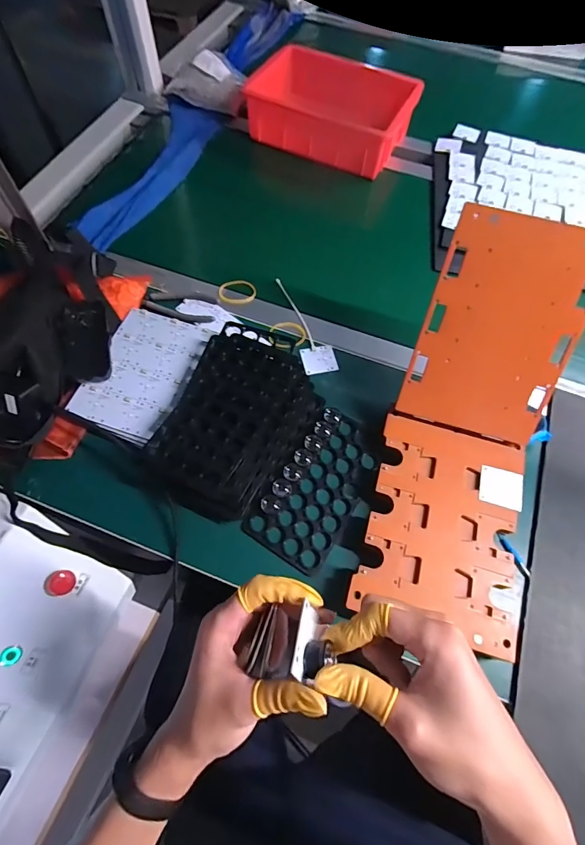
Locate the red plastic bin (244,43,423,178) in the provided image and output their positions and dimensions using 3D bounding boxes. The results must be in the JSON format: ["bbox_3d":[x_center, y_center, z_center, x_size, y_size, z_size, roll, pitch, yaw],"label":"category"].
[{"bbox_3d":[0.076,-0.607,0.786,0.291,0.092,0.200,23,64,12],"label":"red plastic bin"}]

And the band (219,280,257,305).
[{"bbox_3d":[-0.087,-0.208,0.645,0.058,0.009,0.051,-13,62,-6],"label":"band"}]

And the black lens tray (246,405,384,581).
[{"bbox_3d":[0.037,0.076,0.503,0.098,0.022,0.197,30,66,15],"label":"black lens tray"}]

